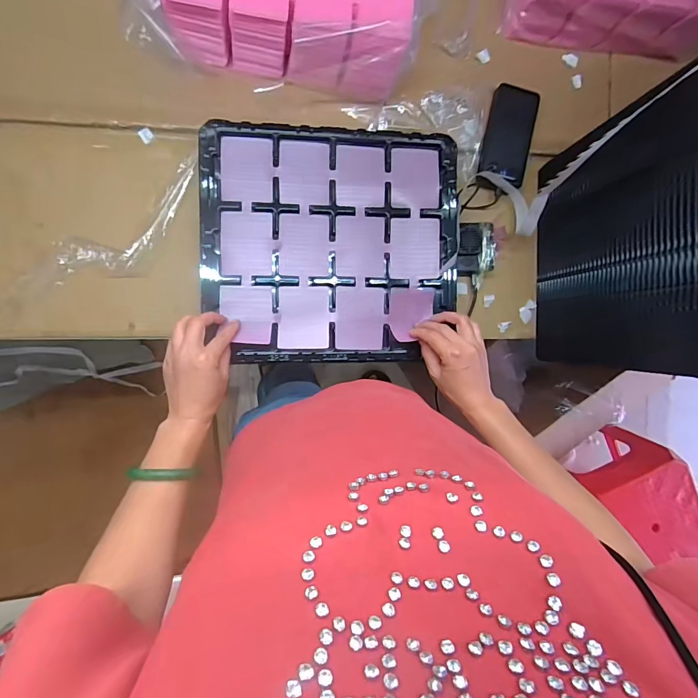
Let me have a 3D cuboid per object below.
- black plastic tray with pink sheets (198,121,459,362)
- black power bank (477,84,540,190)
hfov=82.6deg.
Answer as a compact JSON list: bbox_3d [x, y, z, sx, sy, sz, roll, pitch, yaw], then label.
[{"bbox_3d":[-0.020,-0.149,0.571,0.365,0.024,0.327,-1,92,-7],"label":"black plastic tray with pink sheets"},{"bbox_3d":[0.258,-0.338,0.638,0.072,0.018,0.158,10,90,-8],"label":"black power bank"}]

